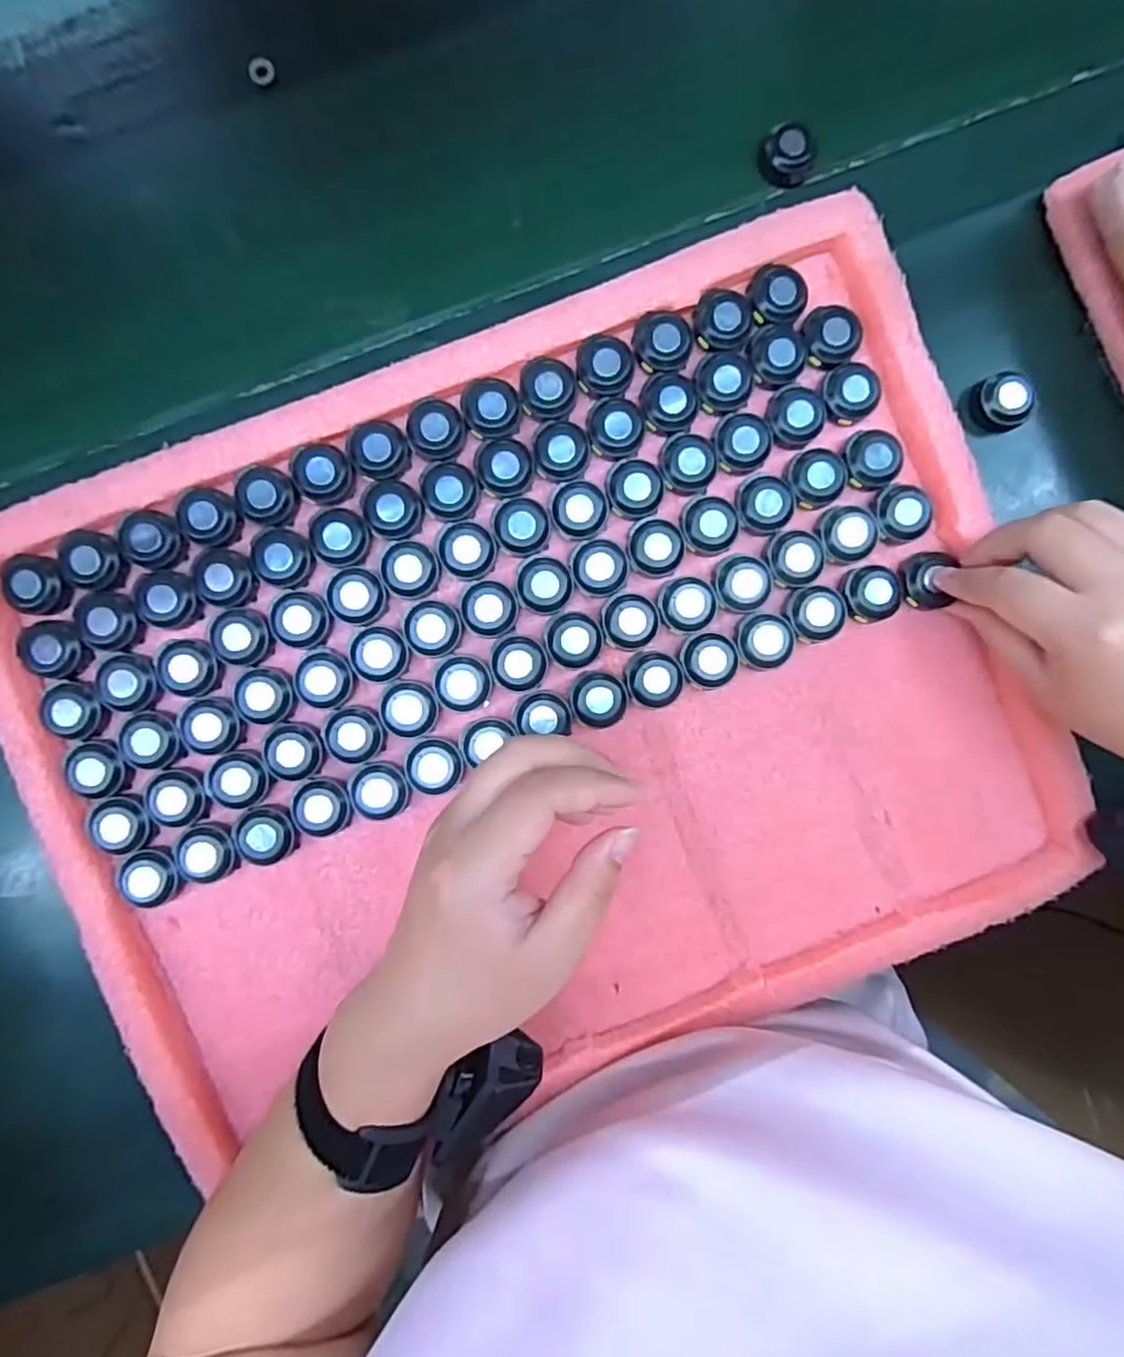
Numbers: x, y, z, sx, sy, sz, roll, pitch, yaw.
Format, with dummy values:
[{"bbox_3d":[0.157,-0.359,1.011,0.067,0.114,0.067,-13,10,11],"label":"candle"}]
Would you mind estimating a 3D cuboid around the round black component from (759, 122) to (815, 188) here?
[{"bbox_3d":[0.126,-0.291,0.353,0.029,0.019,0.022,43,88,1],"label":"round black component"}]

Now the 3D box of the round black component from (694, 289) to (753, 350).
[{"bbox_3d":[0.083,-0.185,0.324,0.029,0.009,0.029,0,88,-1],"label":"round black component"}]

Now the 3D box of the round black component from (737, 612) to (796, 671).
[{"bbox_3d":[0.105,-0.020,0.329,0.028,0.013,0.029,0,88,-1],"label":"round black component"}]

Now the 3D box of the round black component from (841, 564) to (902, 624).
[{"bbox_3d":[0.161,-0.044,0.329,0.029,0.014,0.028,0,88,-1],"label":"round black component"}]

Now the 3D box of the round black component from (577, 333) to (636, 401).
[{"bbox_3d":[0.022,-0.161,0.322,0.029,0.011,0.031,0,88,-1],"label":"round black component"}]

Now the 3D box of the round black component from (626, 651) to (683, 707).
[{"bbox_3d":[0.047,0.000,0.327,0.028,0.013,0.028,0,88,-1],"label":"round black component"}]

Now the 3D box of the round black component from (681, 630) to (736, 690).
[{"bbox_3d":[0.076,-0.010,0.328,0.028,0.014,0.029,0,88,-1],"label":"round black component"}]

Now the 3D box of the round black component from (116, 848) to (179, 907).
[{"bbox_3d":[-0.207,0.101,0.319,0.028,0.014,0.028,0,88,-1],"label":"round black component"}]

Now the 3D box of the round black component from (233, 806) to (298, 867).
[{"bbox_3d":[-0.151,0.079,0.320,0.029,0.015,0.026,14,88,0],"label":"round black component"}]

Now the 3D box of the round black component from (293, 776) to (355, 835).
[{"bbox_3d":[-0.121,0.066,0.323,0.028,0.013,0.027,0,88,-1],"label":"round black component"}]

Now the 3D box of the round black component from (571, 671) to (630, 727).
[{"bbox_3d":[0.019,0.011,0.328,0.029,0.009,0.028,0,88,-1],"label":"round black component"}]

